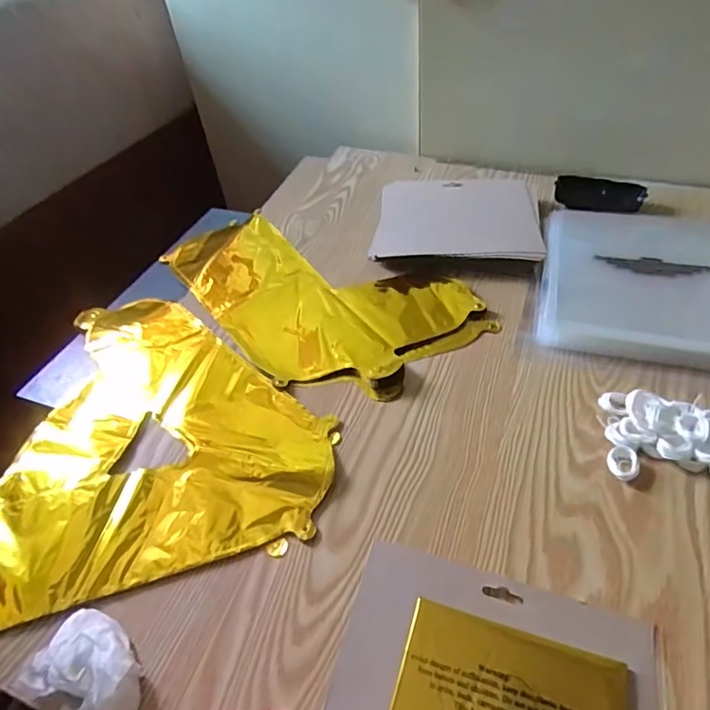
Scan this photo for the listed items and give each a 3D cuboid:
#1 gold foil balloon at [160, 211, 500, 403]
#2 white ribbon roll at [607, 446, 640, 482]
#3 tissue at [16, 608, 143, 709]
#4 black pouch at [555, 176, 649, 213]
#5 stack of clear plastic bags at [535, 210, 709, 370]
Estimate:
[{"bbox_3d":[-0.064,-0.088,0.628,0.227,0.010,0.404,-34,51,-25],"label":"gold foil balloon"},{"bbox_3d":[0.217,0.088,0.418,0.025,0.012,0.028,26,54,29],"label":"white ribbon roll"},{"bbox_3d":[-0.176,0.208,0.338,0.077,0.021,0.058,28,55,30],"label":"tissue"},{"bbox_3d":[0.323,-0.212,0.687,0.108,0.026,0.040,16,49,21],"label":"black pouch"},{"bbox_3d":[0.320,-0.088,0.570,0.212,0.027,0.246,9,47,16],"label":"stack of clear plastic bags"}]

